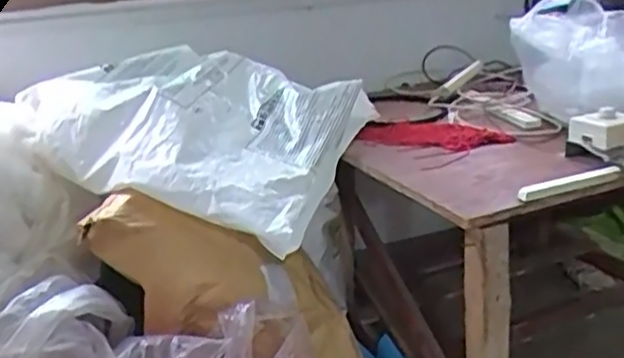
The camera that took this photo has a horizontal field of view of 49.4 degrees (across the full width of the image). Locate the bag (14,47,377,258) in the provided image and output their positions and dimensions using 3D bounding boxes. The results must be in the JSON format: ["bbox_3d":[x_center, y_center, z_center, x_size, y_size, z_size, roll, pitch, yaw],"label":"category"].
[{"bbox_3d":[-0.243,-0.109,1.438,0.651,0.250,0.495,2,18,24],"label":"bag"}]

